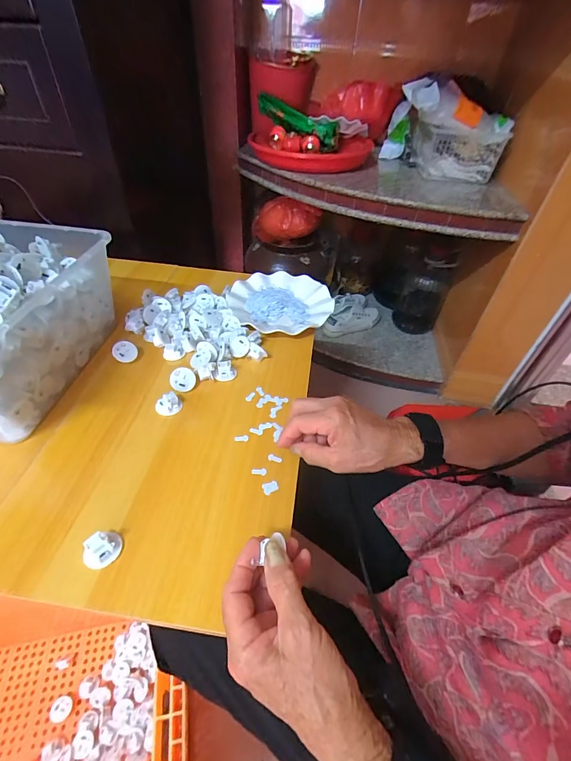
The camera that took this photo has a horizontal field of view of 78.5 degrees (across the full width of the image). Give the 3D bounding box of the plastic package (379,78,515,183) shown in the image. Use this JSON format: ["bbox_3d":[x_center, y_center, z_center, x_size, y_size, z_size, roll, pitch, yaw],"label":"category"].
[{"bbox_3d":[0.424,-0.672,0.934,0.245,0.182,0.223,2,46,-2],"label":"plastic package"}]

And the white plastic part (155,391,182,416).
[{"bbox_3d":[-0.151,0.031,0.451,0.031,0.015,0.025,-17,49,-19],"label":"white plastic part"}]

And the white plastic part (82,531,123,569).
[{"bbox_3d":[-0.169,0.156,0.323,0.030,0.014,0.028,2,46,-2],"label":"white plastic part"}]

